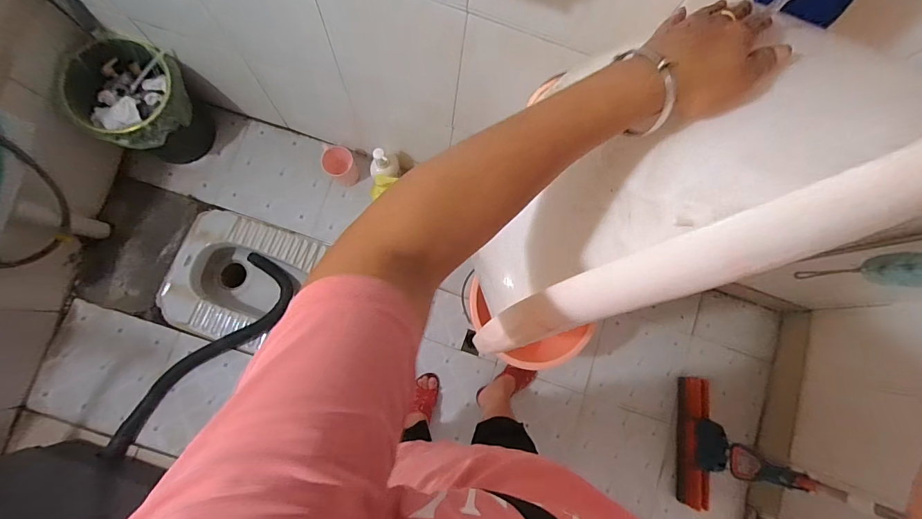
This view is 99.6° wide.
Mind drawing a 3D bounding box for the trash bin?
[{"bbox_3d":[-0.825,-0.396,1.032,0.256,0.303,0.240,1,83,-5],"label":"trash bin"}]

